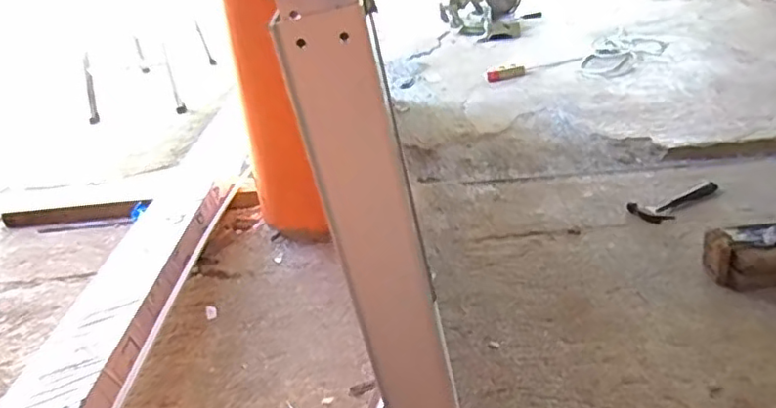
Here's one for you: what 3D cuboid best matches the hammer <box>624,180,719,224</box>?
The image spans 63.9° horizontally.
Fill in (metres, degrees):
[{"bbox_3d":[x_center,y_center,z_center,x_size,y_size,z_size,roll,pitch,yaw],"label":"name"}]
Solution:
[{"bbox_3d":[0.717,-0.004,1.525,0.247,0.034,0.100,-13,30,-14],"label":"hammer"}]

